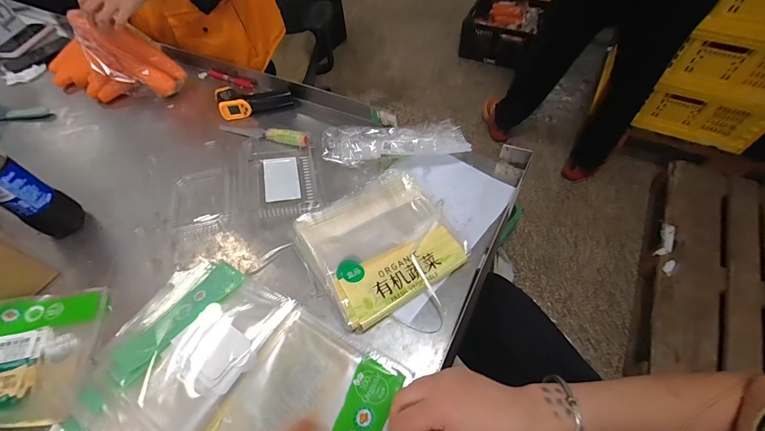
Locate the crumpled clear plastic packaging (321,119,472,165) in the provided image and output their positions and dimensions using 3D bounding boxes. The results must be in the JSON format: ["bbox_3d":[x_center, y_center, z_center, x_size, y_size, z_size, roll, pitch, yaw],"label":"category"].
[{"bbox_3d":[0.024,-0.129,0.630,0.259,0.063,0.083,1,58,3],"label":"crumpled clear plastic packaging"}]

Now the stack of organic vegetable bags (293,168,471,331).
[{"bbox_3d":[-0.007,0.039,0.539,0.207,0.027,0.208,-29,59,-16],"label":"stack of organic vegetable bags"}]

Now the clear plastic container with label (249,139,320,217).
[{"bbox_3d":[-0.184,-0.078,0.638,0.122,0.033,0.189,-12,56,-6],"label":"clear plastic container with label"}]

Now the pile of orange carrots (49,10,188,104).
[{"bbox_3d":[-0.638,-0.343,0.779,0.337,0.175,0.118,1,55,18],"label":"pile of orange carrots"}]

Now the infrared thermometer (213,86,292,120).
[{"bbox_3d":[-0.274,-0.252,0.747,0.147,0.034,0.071,-18,58,-5],"label":"infrared thermometer"}]

